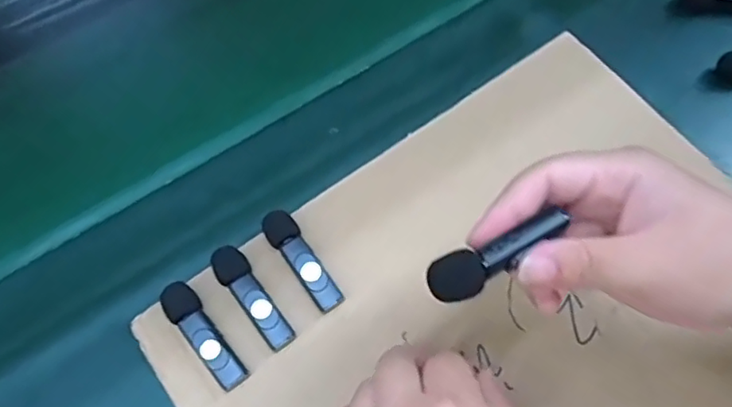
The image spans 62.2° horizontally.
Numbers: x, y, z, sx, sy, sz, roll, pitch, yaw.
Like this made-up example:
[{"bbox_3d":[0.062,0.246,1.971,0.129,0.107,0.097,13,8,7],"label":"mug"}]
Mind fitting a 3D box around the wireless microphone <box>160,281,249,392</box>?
[{"bbox_3d":[-0.088,0.072,0.331,0.018,0.016,0.066,-37,72,-16],"label":"wireless microphone"}]

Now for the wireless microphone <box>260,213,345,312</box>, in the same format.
[{"bbox_3d":[-0.037,0.032,0.349,0.018,0.015,0.066,-32,71,-14],"label":"wireless microphone"}]

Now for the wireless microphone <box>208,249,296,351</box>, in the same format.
[{"bbox_3d":[-0.063,0.051,0.337,0.019,0.009,0.065,-38,73,-16],"label":"wireless microphone"}]

